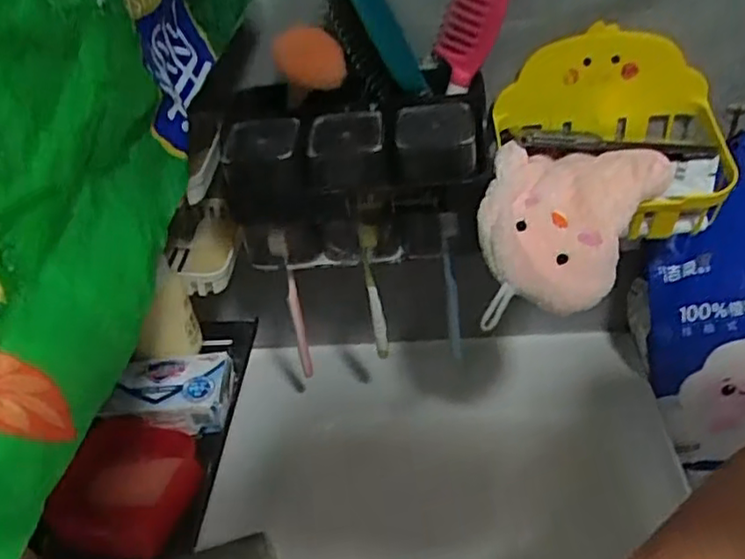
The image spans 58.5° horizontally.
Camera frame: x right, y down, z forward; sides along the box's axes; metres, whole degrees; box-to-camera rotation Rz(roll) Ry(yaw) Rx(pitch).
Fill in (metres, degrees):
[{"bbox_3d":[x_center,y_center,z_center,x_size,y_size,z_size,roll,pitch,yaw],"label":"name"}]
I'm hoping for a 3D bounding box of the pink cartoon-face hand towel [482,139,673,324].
[{"bbox_3d":[0.147,-0.039,0.526,0.132,0.058,0.207,13,41,25],"label":"pink cartoon-face hand towel"}]

